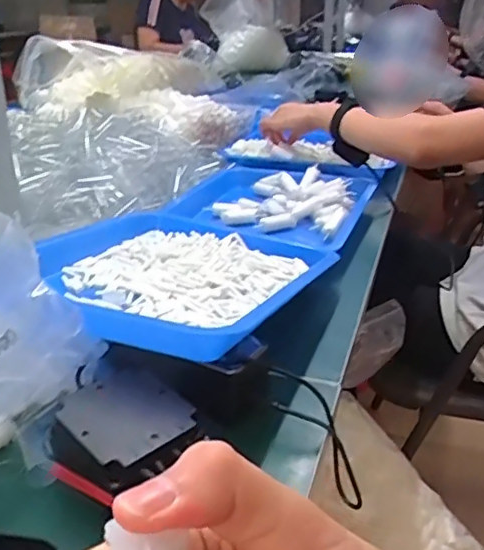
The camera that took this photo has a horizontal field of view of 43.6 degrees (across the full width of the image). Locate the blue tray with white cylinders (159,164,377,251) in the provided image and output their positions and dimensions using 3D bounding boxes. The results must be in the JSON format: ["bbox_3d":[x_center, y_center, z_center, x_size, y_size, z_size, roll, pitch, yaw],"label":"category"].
[{"bbox_3d":[0.054,-0.114,0.922,0.274,0.040,0.253,9,27,19],"label":"blue tray with white cylinders"}]

